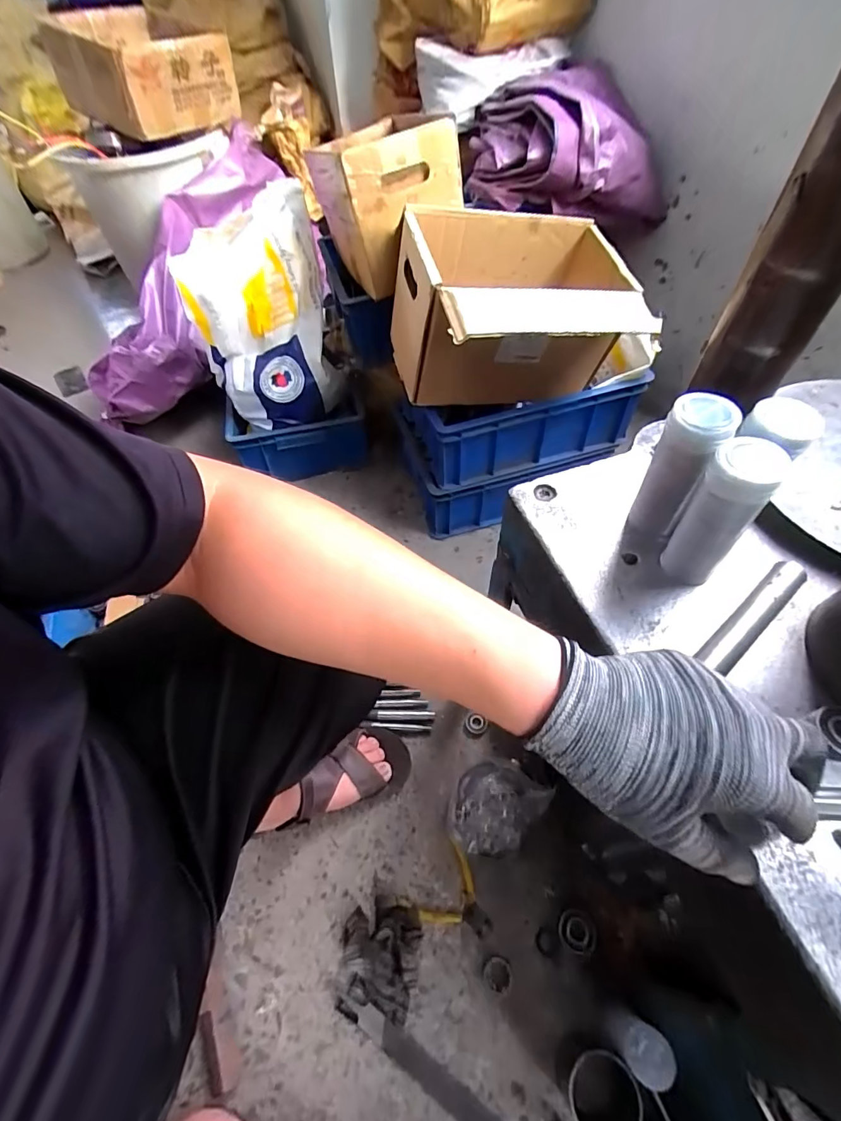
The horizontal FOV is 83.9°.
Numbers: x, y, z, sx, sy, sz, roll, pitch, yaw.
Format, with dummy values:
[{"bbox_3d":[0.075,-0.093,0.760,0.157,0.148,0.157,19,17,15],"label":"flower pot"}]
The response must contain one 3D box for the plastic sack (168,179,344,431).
[{"bbox_3d":[-0.297,-0.450,0.905,0.250,0.340,0.178,-15,56,-7],"label":"plastic sack"}]

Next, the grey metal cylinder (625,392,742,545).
[{"bbox_3d":[0.205,-0.072,0.381,0.044,0.124,0.044,23,59,18],"label":"grey metal cylinder"}]

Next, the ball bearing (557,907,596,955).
[{"bbox_3d":[0.199,0.472,0.595,0.045,0.007,0.044,-13,46,14],"label":"ball bearing"}]

